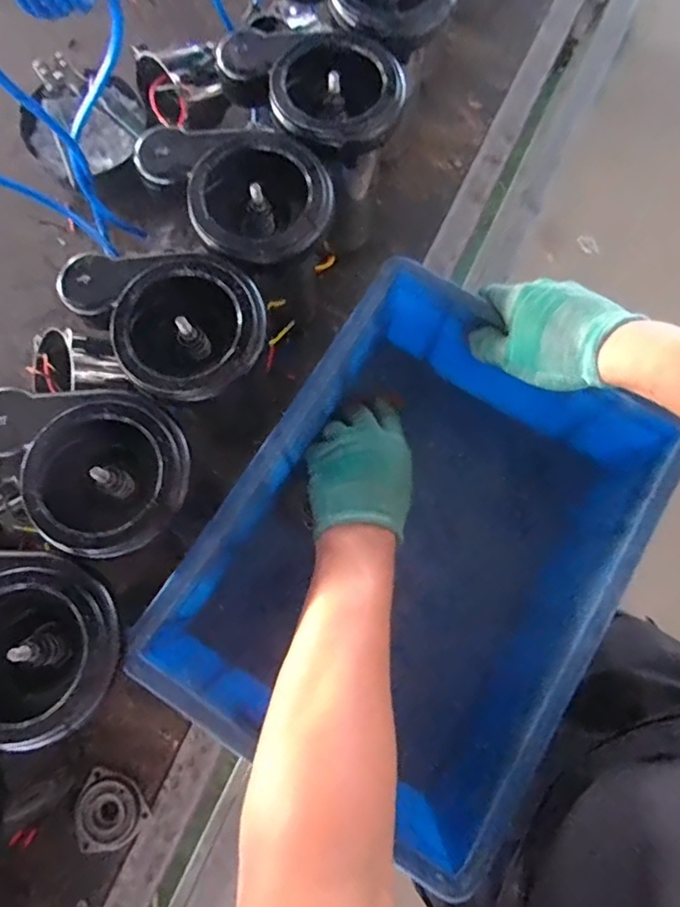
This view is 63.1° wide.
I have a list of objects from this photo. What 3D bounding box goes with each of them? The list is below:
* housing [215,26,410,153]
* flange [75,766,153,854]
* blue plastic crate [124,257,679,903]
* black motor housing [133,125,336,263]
[{"bbox_3d":[-0.025,-0.335,0.501,0.171,0.055,0.119,32,79,7],"label":"housing"},{"bbox_3d":[-0.213,0.328,0.506,0.064,0.014,0.061,0,77,0],"label":"flange"},{"bbox_3d":[0.075,0.088,0.503,0.313,0.171,0.391,32,79,6],"label":"blue plastic crate"},{"bbox_3d":[-0.086,-0.225,0.480,0.117,0.057,0.162,-41,80,-9],"label":"black motor housing"}]

